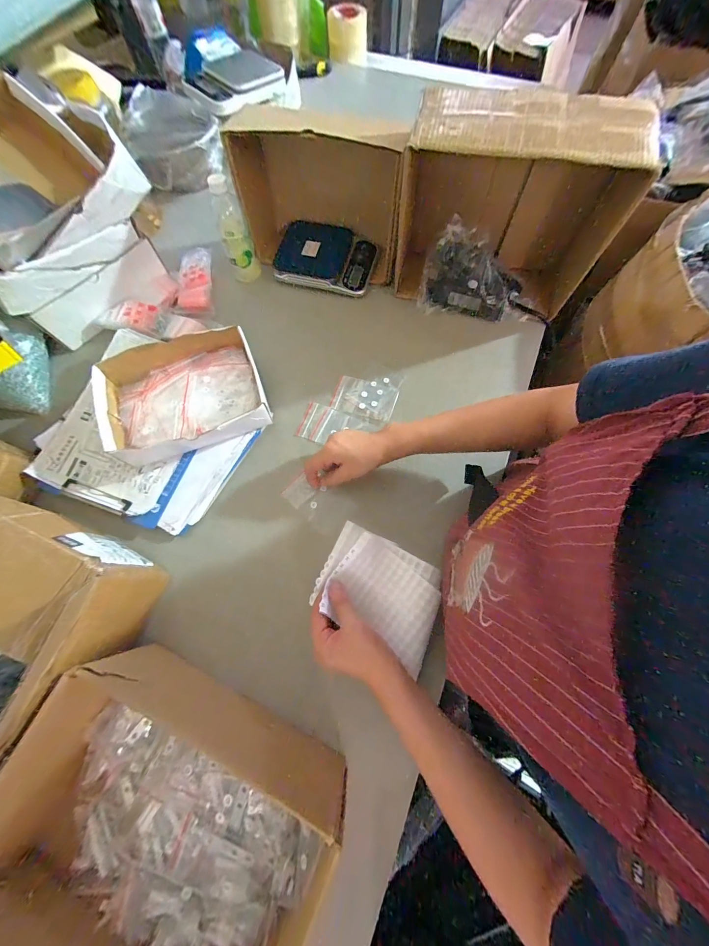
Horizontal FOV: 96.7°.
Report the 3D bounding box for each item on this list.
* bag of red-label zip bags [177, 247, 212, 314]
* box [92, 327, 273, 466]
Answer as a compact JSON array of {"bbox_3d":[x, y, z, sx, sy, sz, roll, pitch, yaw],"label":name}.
[{"bbox_3d":[-0.327,-0.403,0.644,0.073,0.016,0.175,-13,71,-2],"label":"bag of red-label zip bags"},{"bbox_3d":[-0.278,-0.133,0.521,0.242,0.070,0.194,-23,72,-6],"label":"box"}]

